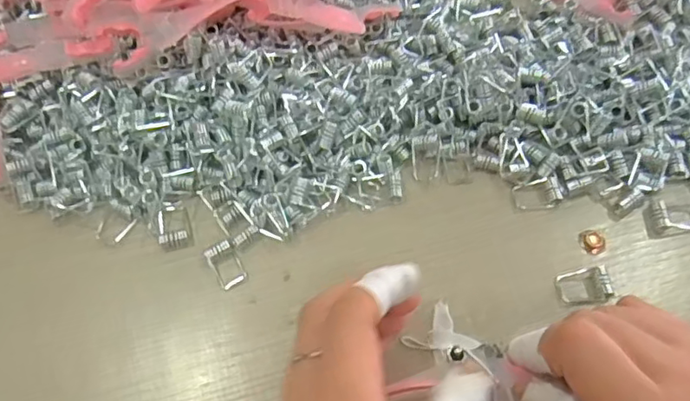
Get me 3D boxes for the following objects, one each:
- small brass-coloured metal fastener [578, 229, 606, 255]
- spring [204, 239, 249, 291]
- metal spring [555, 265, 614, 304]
[{"bbox_3d":[0.117,0.019,0.276,0.012,0.004,0.012,-1,62,2],"label":"small brass-coloured metal fastener"},{"bbox_3d":[-0.056,0.031,0.277,0.013,0.008,0.021,-28,64,-12],"label":"spring"},{"bbox_3d":[0.108,0.038,0.263,0.023,0.004,0.016,-10,62,-3],"label":"metal spring"}]

